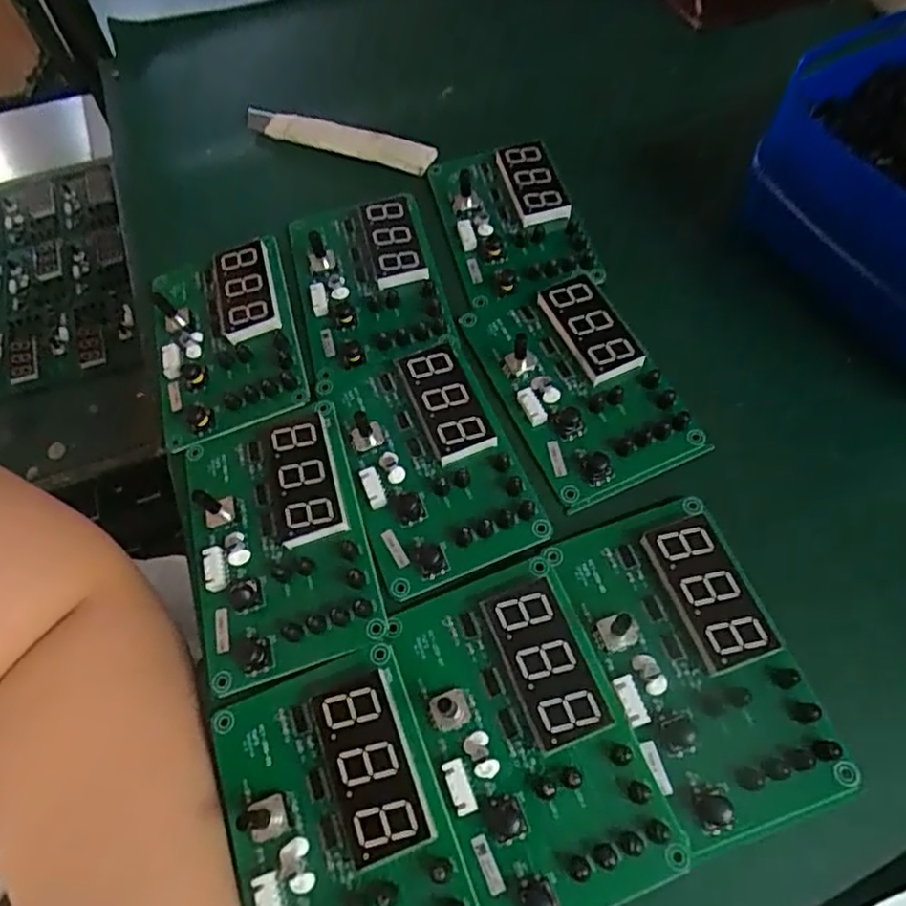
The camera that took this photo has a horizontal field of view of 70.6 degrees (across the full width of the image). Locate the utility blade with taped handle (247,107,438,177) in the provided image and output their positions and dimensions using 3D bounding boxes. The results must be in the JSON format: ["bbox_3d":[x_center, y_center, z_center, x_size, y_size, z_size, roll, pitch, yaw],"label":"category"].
[{"bbox_3d":[-0.077,-0.207,0.417,0.135,0.007,0.022,18,63,10],"label":"utility blade with taped handle"}]

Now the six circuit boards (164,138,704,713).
[{"bbox_3d":[-0.026,-0.047,0.320,0.234,0.017,0.245,-18,62,-9],"label":"six circuit boards"}]

